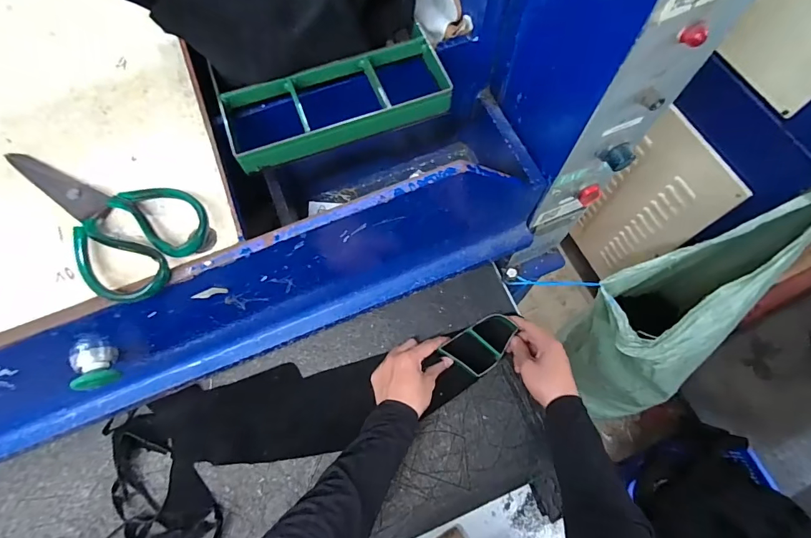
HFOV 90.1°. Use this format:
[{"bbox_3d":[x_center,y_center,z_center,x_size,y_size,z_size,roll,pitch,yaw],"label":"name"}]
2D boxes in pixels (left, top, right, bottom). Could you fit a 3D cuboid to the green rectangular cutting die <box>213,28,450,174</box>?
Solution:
[{"bbox_3d":[-0.058,-0.159,0.378,0.211,0.030,0.087,-21,71,-7],"label":"green rectangular cutting die"}]

